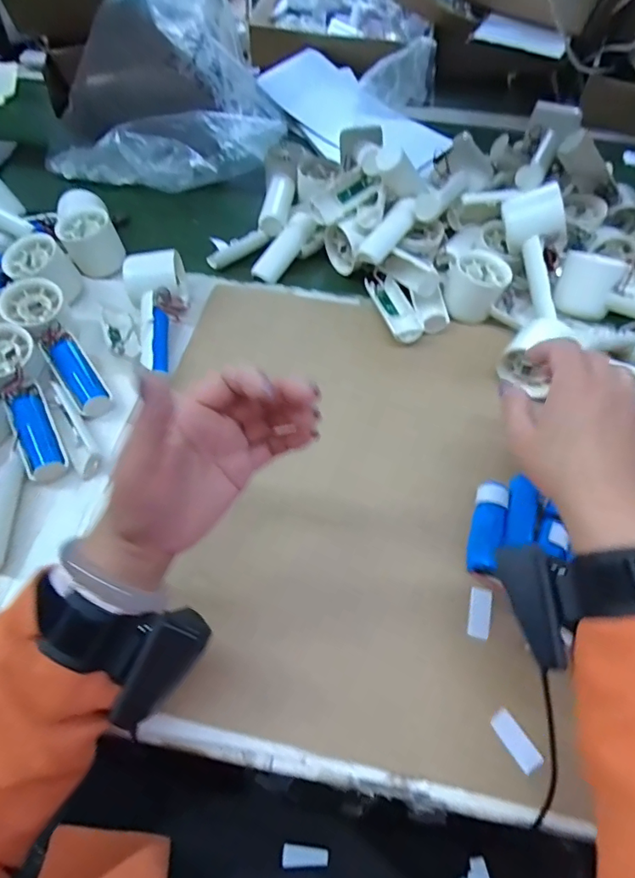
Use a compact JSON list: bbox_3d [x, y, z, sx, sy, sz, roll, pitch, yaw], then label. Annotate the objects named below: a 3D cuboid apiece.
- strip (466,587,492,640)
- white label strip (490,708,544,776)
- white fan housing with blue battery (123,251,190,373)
[{"bbox_3d":[0.123,0.132,0.363,0.016,0.004,0.036,12,69,10],"label":"strip"},{"bbox_3d":[0.134,0.204,0.324,0.016,0.004,0.036,-28,64,-16],"label":"white label strip"},{"bbox_3d":[-0.166,-0.124,0.495,0.056,0.053,0.135,-5,73,-3],"label":"white fan housing with blue battery"}]

